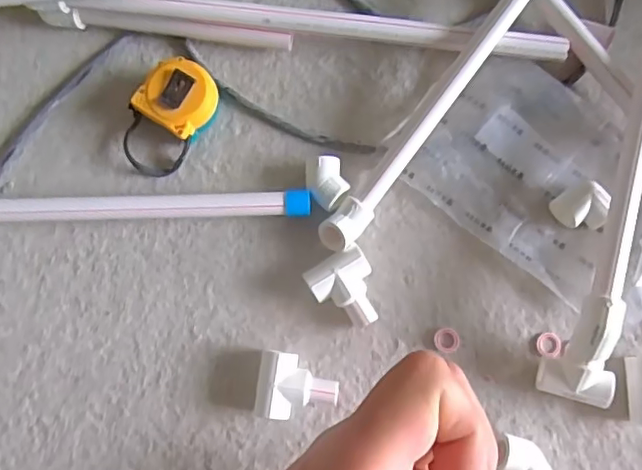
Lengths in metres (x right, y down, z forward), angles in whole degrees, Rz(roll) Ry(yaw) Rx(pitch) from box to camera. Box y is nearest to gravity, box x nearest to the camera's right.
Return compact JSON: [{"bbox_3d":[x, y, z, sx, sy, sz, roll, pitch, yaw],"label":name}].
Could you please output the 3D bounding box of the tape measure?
[{"bbox_3d":[-0.137,-0.105,0.502,0.060,0.042,0.099,35,81,6],"label":"tape measure"}]

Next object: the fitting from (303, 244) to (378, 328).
[{"bbox_3d":[0.024,0.048,0.478,0.053,0.030,0.062,-32,81,-6],"label":"fitting"}]

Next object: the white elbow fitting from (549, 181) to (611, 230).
[{"bbox_3d":[0.223,-0.023,0.480,0.040,0.027,0.039,0,79,0],"label":"white elbow fitting"}]

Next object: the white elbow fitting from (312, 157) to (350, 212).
[{"bbox_3d":[0.009,-0.043,0.493,0.030,0.026,0.045,13,79,3],"label":"white elbow fitting"}]

